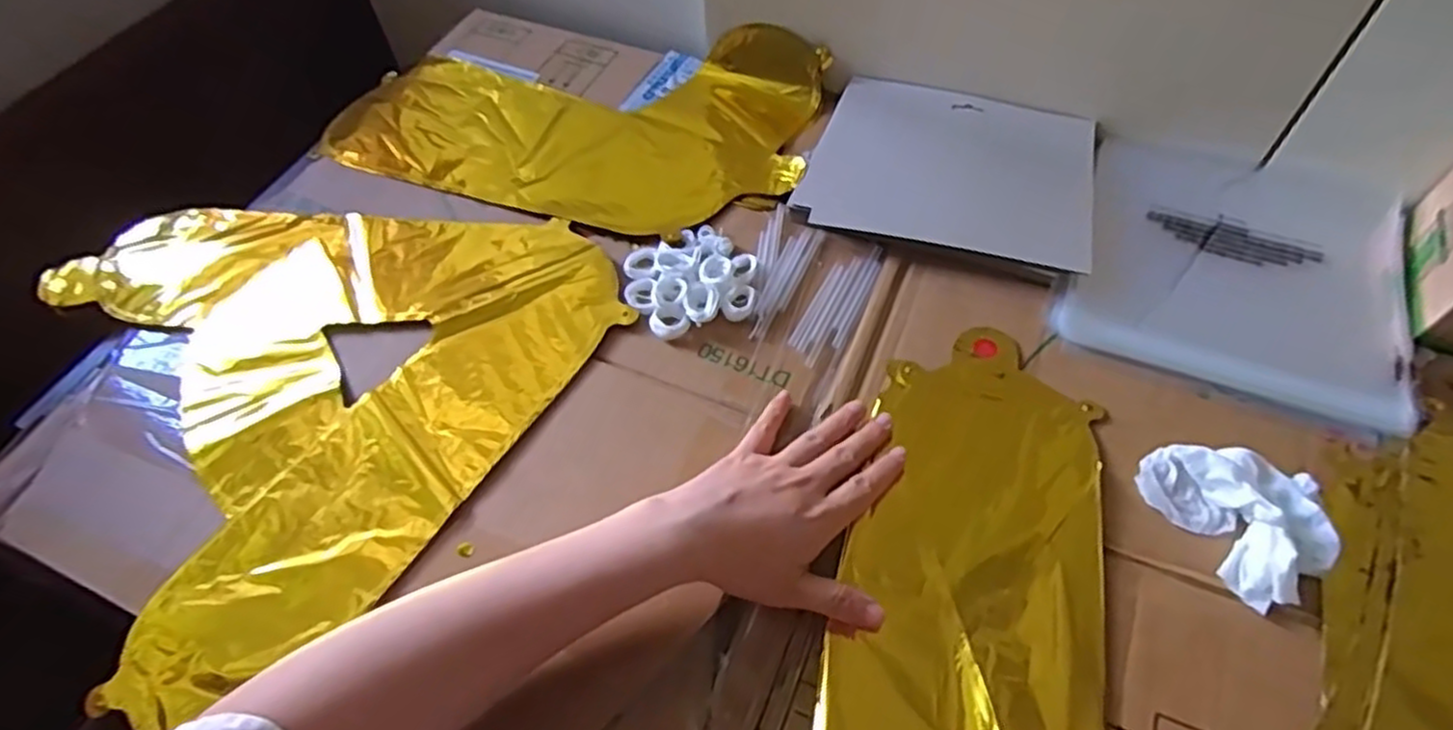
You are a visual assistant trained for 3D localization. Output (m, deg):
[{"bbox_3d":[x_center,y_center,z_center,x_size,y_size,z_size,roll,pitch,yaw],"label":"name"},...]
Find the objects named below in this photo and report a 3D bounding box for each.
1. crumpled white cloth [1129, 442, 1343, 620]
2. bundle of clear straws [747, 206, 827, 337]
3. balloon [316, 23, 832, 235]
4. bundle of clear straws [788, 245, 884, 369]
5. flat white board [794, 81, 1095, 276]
[{"bbox_3d":[0.285,0.074,0.416,0.077,0.027,0.093,-30,61,-16],"label":"crumpled white cloth"},{"bbox_3d":[0.035,-0.068,0.538,0.042,0.008,0.115,19,61,14],"label":"bundle of clear straws"},{"bbox_3d":[-0.126,-0.214,0.635,0.396,0.035,0.233,18,60,13],"label":"balloon"},{"bbox_3d":[0.077,-0.044,0.522,0.032,0.006,0.113,23,62,16],"label":"bundle of clear straws"},{"bbox_3d":[0.171,-0.151,0.576,0.202,0.013,0.159,16,60,12],"label":"flat white board"}]

